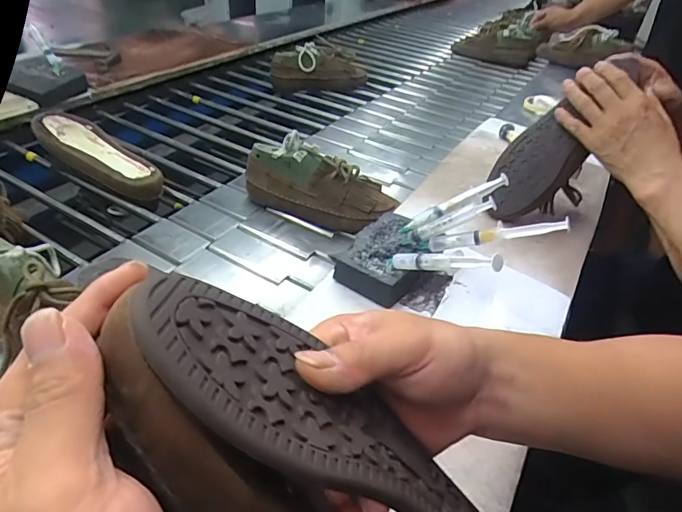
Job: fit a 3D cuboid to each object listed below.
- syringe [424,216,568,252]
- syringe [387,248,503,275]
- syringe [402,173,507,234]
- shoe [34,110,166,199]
[{"bbox_3d":[0.159,-0.024,0.489,0.147,0.020,0.017,-9,29,31],"label":"syringe"},{"bbox_3d":[0.096,0.004,0.453,0.012,0.022,0.142,-28,16,-35],"label":"syringe"},{"bbox_3d":[0.135,-0.063,0.556,0.138,0.016,0.015,-26,41,5],"label":"syringe"},{"bbox_3d":[-0.395,-0.161,0.752,0.253,0.070,0.089,21,41,18],"label":"shoe"}]

